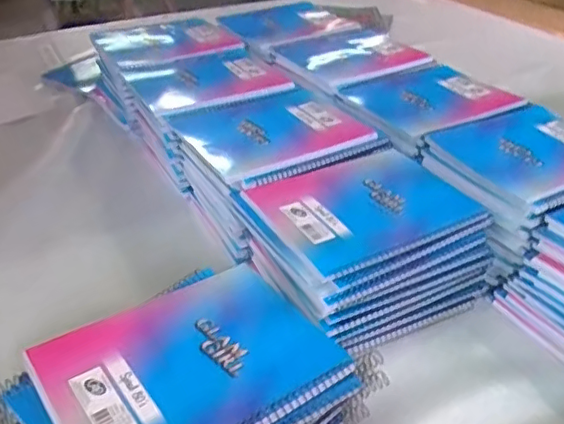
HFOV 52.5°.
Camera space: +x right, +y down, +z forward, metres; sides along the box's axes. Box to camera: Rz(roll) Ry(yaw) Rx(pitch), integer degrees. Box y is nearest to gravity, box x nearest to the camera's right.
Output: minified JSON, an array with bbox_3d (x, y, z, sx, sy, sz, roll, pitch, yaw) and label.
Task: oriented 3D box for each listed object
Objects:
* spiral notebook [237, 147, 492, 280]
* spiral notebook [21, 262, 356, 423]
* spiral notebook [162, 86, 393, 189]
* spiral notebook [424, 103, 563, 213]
[{"bbox_3d":[0.085,-0.007,0.566,0.193,0.016,0.151,-17,38,-25],"label":"spiral notebook"},{"bbox_3d":[-0.066,0.110,0.417,0.194,0.018,0.143,-24,41,-32],"label":"spiral notebook"},{"bbox_3d":[-0.015,-0.097,0.672,0.199,0.021,0.186,-17,38,-25],"label":"spiral notebook"},{"bbox_3d":[0.290,-0.069,0.645,0.204,0.017,0.163,-18,38,-26],"label":"spiral notebook"}]

